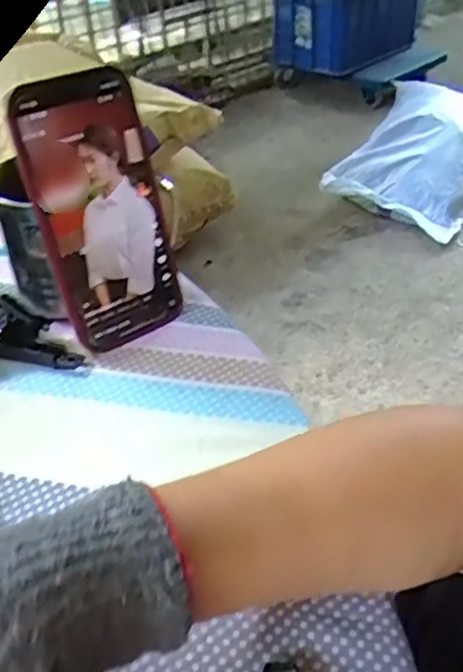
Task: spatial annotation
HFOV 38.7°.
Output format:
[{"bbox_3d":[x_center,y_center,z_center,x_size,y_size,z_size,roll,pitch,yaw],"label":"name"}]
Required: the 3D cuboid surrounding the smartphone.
[{"bbox_3d":[-0.076,-0.071,0.392,0.072,0.158,0.008,-27,27,-27],"label":"smartphone"}]

